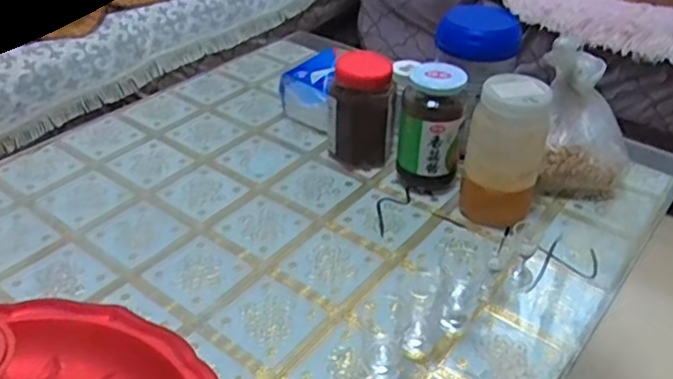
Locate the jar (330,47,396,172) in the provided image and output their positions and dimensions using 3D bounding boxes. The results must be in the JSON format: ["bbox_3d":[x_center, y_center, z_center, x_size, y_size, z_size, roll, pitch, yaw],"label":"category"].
[{"bbox_3d":[0.033,-0.104,0.795,0.073,0.143,0.065,7,36,9],"label":"jar"}]

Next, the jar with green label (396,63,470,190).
[{"bbox_3d":[0.115,-0.072,0.746,0.075,0.147,0.077,0,36,0],"label":"jar with green label"}]

